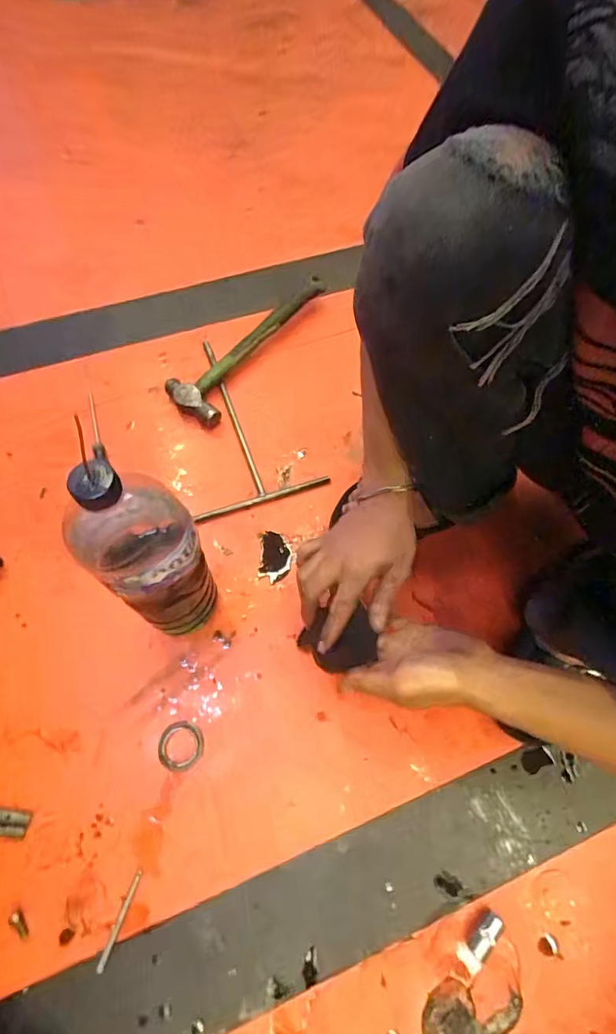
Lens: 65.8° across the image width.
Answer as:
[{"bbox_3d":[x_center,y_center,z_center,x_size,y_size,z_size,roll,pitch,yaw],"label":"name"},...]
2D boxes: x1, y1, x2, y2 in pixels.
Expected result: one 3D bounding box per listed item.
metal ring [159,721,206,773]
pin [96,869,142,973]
[{"bbox_3d":[-0.141,0.252,0.525,0.049,0.004,0.049,-10,66,-8],"label":"metal ring"},{"bbox_3d":[-0.183,0.390,0.462,0.007,0.004,0.082,18,66,5],"label":"pin"}]

